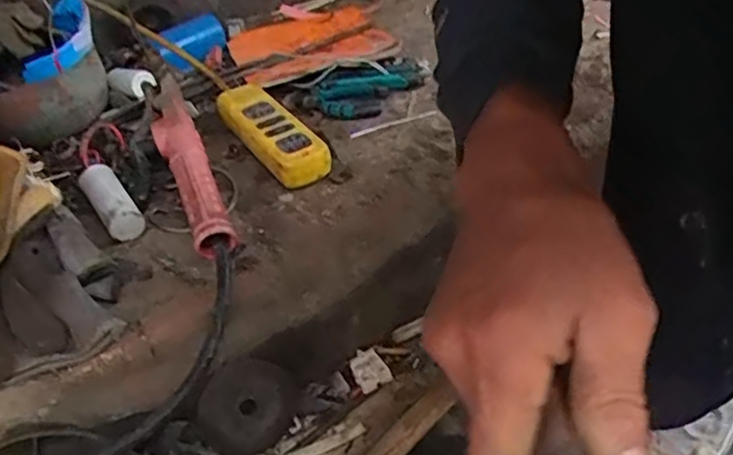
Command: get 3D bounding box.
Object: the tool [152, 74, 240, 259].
[{"bbox_3d":[-0.191,-0.075,0.697,0.044,0.058,0.285,-20,40,-12],"label":"tool"}]

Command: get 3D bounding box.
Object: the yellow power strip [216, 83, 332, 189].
[{"bbox_3d":[-0.105,-0.107,0.725,0.066,0.039,0.193,-25,41,-17],"label":"yellow power strip"}]

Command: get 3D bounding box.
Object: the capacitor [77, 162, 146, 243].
[{"bbox_3d":[-0.257,-0.028,0.666,0.034,0.037,0.113,-28,42,-21],"label":"capacitor"}]

